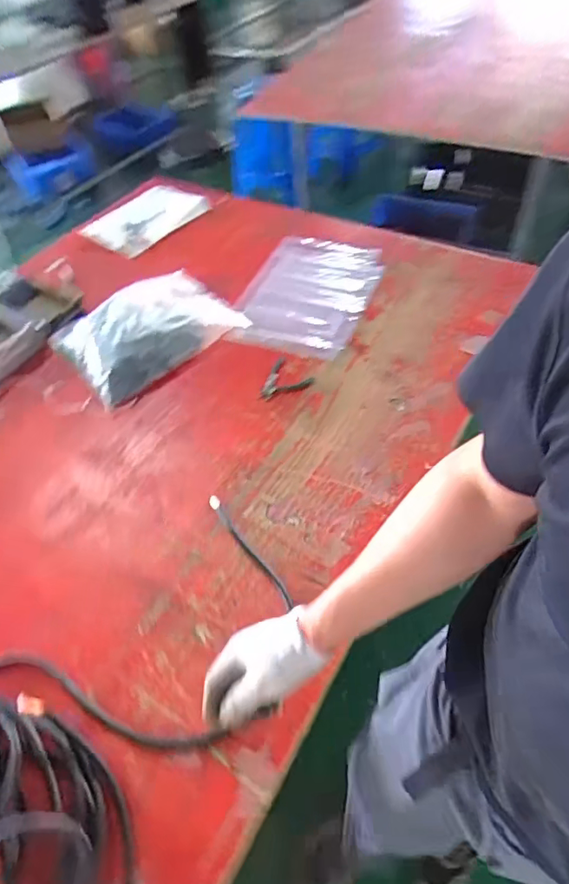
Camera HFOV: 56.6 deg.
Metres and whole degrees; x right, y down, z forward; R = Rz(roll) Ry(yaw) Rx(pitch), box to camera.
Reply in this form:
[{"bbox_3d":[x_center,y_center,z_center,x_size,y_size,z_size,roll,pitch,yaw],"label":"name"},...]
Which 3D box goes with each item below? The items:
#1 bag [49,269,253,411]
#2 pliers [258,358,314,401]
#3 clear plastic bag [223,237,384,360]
[{"bbox_3d":[-0.306,-0.264,1.196,0.381,0.071,0.263,-36,57,-21],"label":"bag"},{"bbox_3d":[0.008,-0.128,1.099,0.094,0.014,0.118,14,55,15],"label":"pliers"},{"bbox_3d":[0.061,-0.374,1.293,0.291,0.023,0.449,14,55,15],"label":"clear plastic bag"}]

